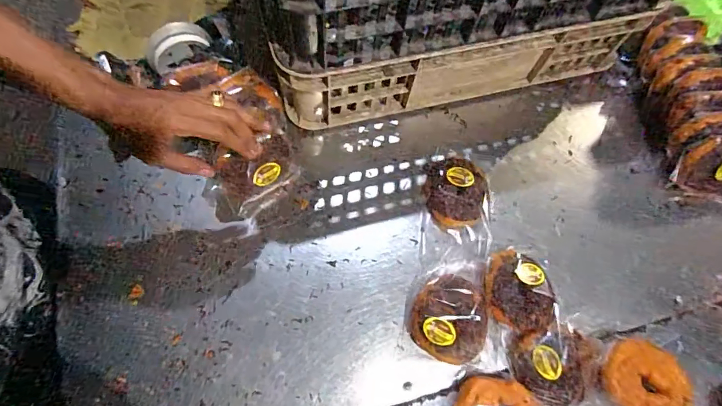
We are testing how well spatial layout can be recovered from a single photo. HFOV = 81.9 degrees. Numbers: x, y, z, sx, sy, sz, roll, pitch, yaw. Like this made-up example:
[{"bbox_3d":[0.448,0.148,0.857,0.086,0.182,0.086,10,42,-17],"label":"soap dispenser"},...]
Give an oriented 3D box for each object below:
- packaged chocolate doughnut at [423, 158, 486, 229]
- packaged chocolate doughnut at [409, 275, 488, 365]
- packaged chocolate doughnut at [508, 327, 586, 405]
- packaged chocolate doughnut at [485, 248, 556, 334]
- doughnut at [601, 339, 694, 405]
[{"bbox_3d":[0.136,-0.014,0.614,0.083,0.034,0.103,19,67,2],"label":"packaged chocolate doughnut"},{"bbox_3d":[0.114,0.147,0.538,0.089,0.038,0.106,20,67,2],"label":"packaged chocolate doughnut"},{"bbox_3d":[0.234,0.204,0.523,0.086,0.033,0.090,1,67,-2],"label":"packaged chocolate doughnut"},{"bbox_3d":[0.209,0.117,0.557,0.085,0.038,0.105,10,67,-2],"label":"packaged chocolate doughnut"},{"bbox_3d":[0.360,0.227,0.530,0.111,0.028,0.097,29,68,10],"label":"doughnut"}]

